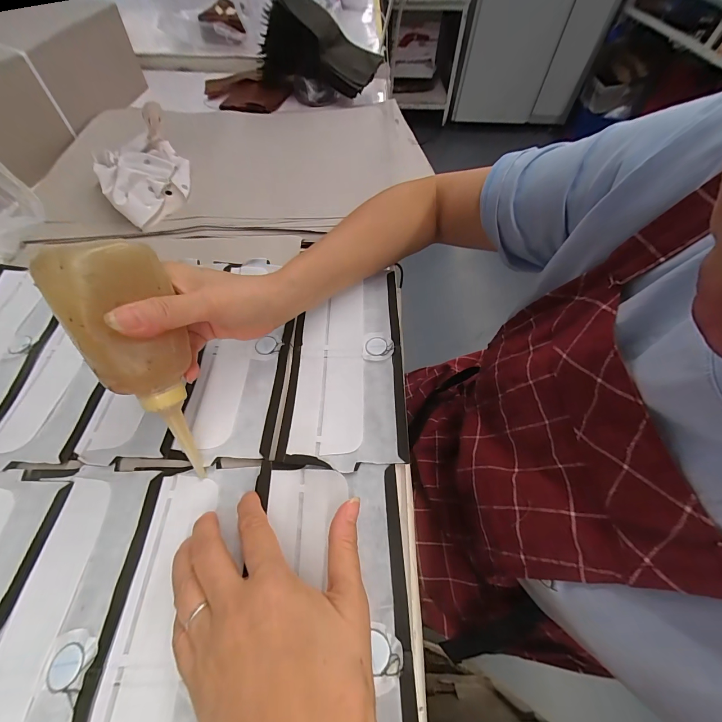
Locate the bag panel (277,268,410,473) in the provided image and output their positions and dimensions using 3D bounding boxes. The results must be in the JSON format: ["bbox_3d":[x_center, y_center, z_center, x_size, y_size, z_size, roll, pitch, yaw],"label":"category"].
[{"bbox_3d":[-0.014,-0.006,0.320,0.107,0.007,0.215,1,58,0],"label":"bag panel"}]

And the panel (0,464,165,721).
[{"bbox_3d":[-0.200,0.186,0.196,0.085,0.007,0.233,0,58,-1],"label":"panel"}]

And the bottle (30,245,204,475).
[{"bbox_3d":[-0.151,0.005,0.228,0.055,0.166,0.046,-17,25,-11],"label":"bottle"}]

